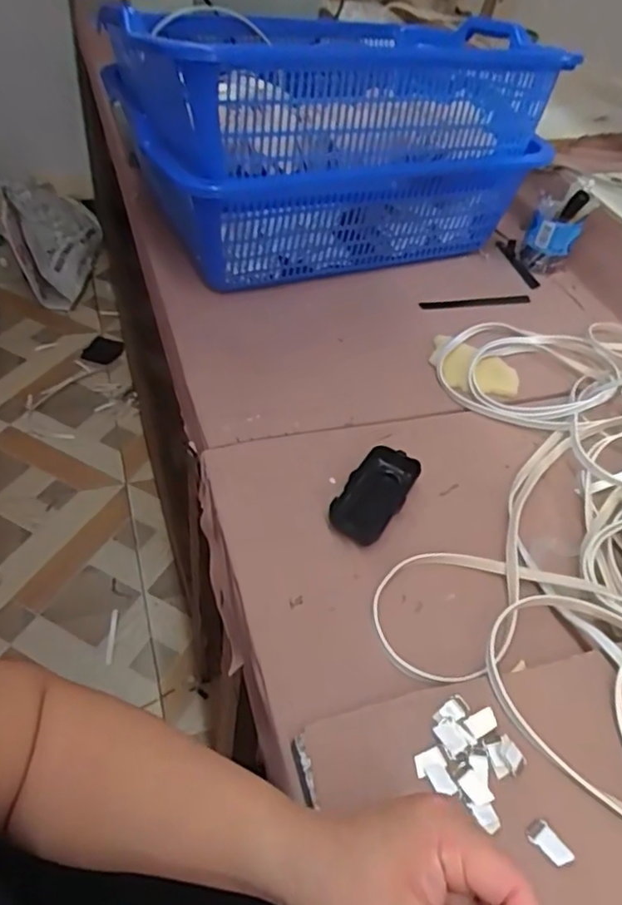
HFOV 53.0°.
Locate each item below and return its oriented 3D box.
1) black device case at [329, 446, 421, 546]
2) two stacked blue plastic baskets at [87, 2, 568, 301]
[{"bbox_3d":[0.060,0.038,0.590,0.051,0.019,0.107,28,49,18],"label":"black device case"},{"bbox_3d":[0.023,-0.414,0.853,0.510,0.279,0.272,-14,49,-21],"label":"two stacked blue plastic baskets"}]

